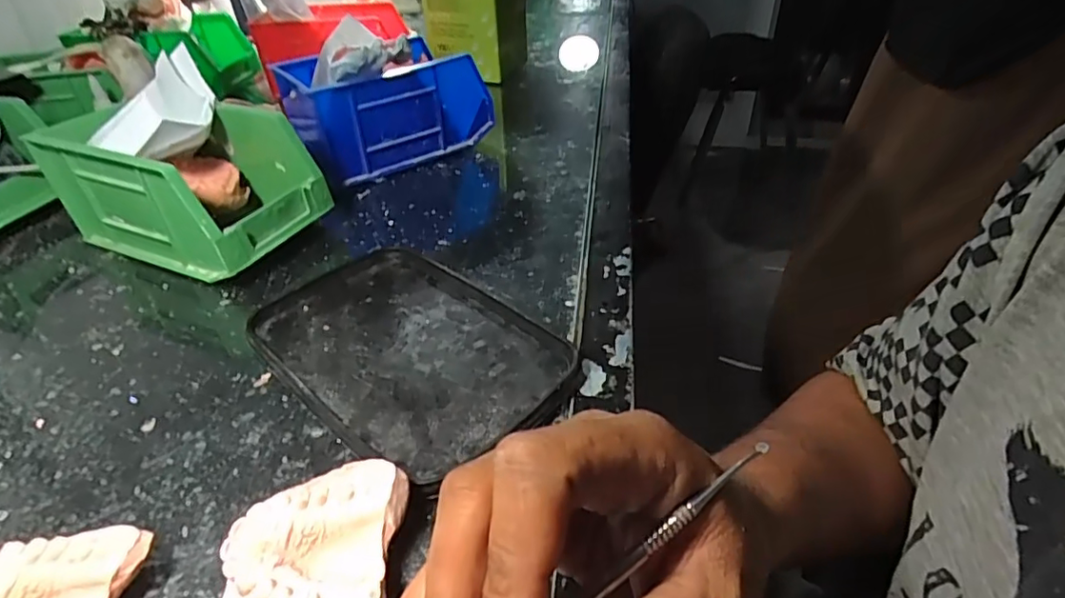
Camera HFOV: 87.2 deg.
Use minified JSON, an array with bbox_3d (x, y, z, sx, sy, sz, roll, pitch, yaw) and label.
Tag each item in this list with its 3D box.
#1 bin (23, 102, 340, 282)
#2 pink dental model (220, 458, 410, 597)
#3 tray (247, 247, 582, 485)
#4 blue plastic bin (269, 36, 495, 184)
[{"bbox_3d":[-0.253,-0.085,0.413,0.167,0.089,0.095,14,41,21],"label":"bin"},{"bbox_3d":[-0.081,0.099,0.215,0.060,0.027,0.074,-2,38,1],"label":"pink dental model"},{"bbox_3d":[-0.074,0.028,0.322,0.182,0.009,0.120,29,48,34],"label":"tray"},{"bbox_3d":[-0.133,-0.185,0.528,0.170,0.097,0.103,-23,42,-24],"label":"blue plastic bin"}]

